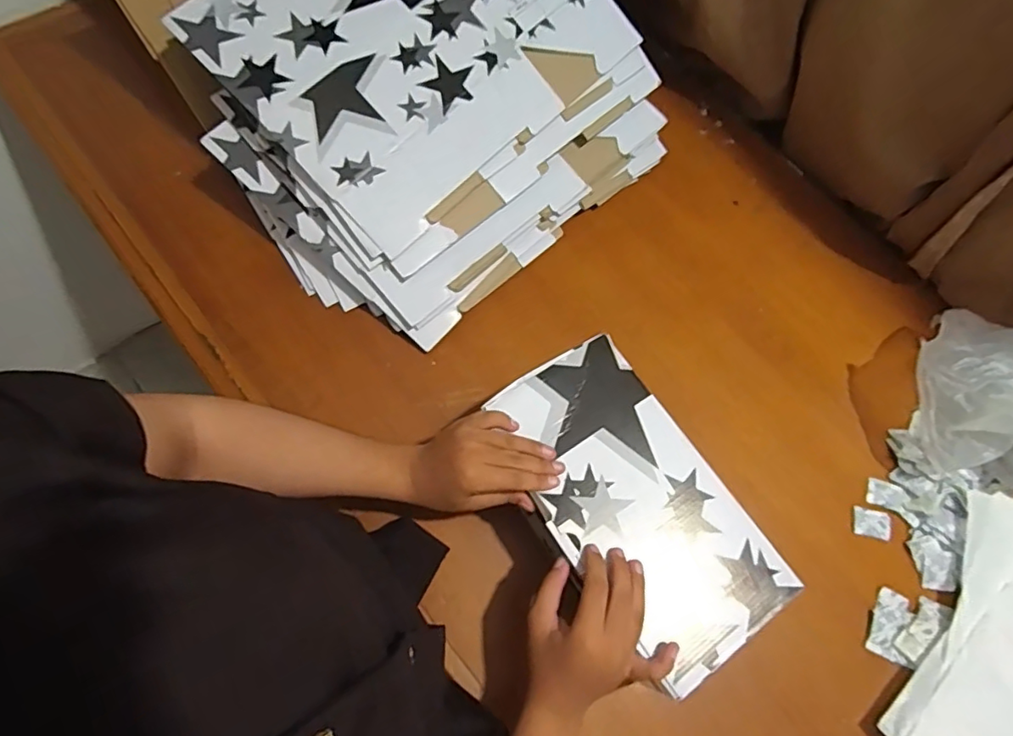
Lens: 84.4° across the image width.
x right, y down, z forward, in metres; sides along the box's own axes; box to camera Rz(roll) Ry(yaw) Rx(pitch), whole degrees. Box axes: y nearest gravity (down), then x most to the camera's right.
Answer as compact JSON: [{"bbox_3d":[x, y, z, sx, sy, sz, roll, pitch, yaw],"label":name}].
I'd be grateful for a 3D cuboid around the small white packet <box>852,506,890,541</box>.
[{"bbox_3d":[0.394,0.169,0.605,0.034,0.010,0.031,14,70,3],"label":"small white packet"}]

